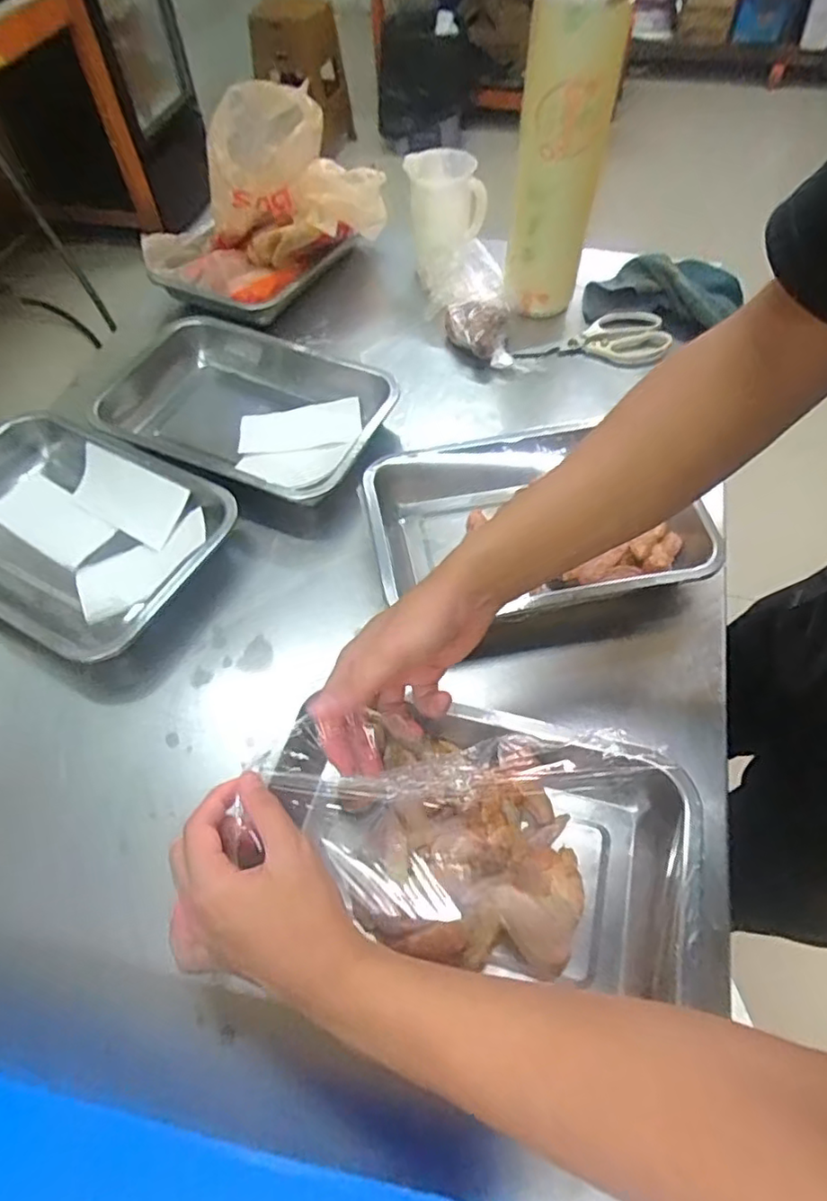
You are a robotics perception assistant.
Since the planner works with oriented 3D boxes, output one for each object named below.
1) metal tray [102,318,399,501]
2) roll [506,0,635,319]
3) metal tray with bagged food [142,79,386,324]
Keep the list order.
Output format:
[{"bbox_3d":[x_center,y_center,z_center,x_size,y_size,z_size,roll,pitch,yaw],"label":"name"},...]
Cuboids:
[{"bbox_3d":[-0.197,-0.222,0.718,0.329,0.044,0.224,18,59,14],"label":"metal tray"},{"bbox_3d":[0.163,-0.479,0.701,0.090,0.316,0.091,-1,57,2],"label":"roll"},{"bbox_3d":[-0.208,-0.521,0.817,0.299,0.202,0.217,-32,61,-17],"label":"metal tray with bagged food"}]

